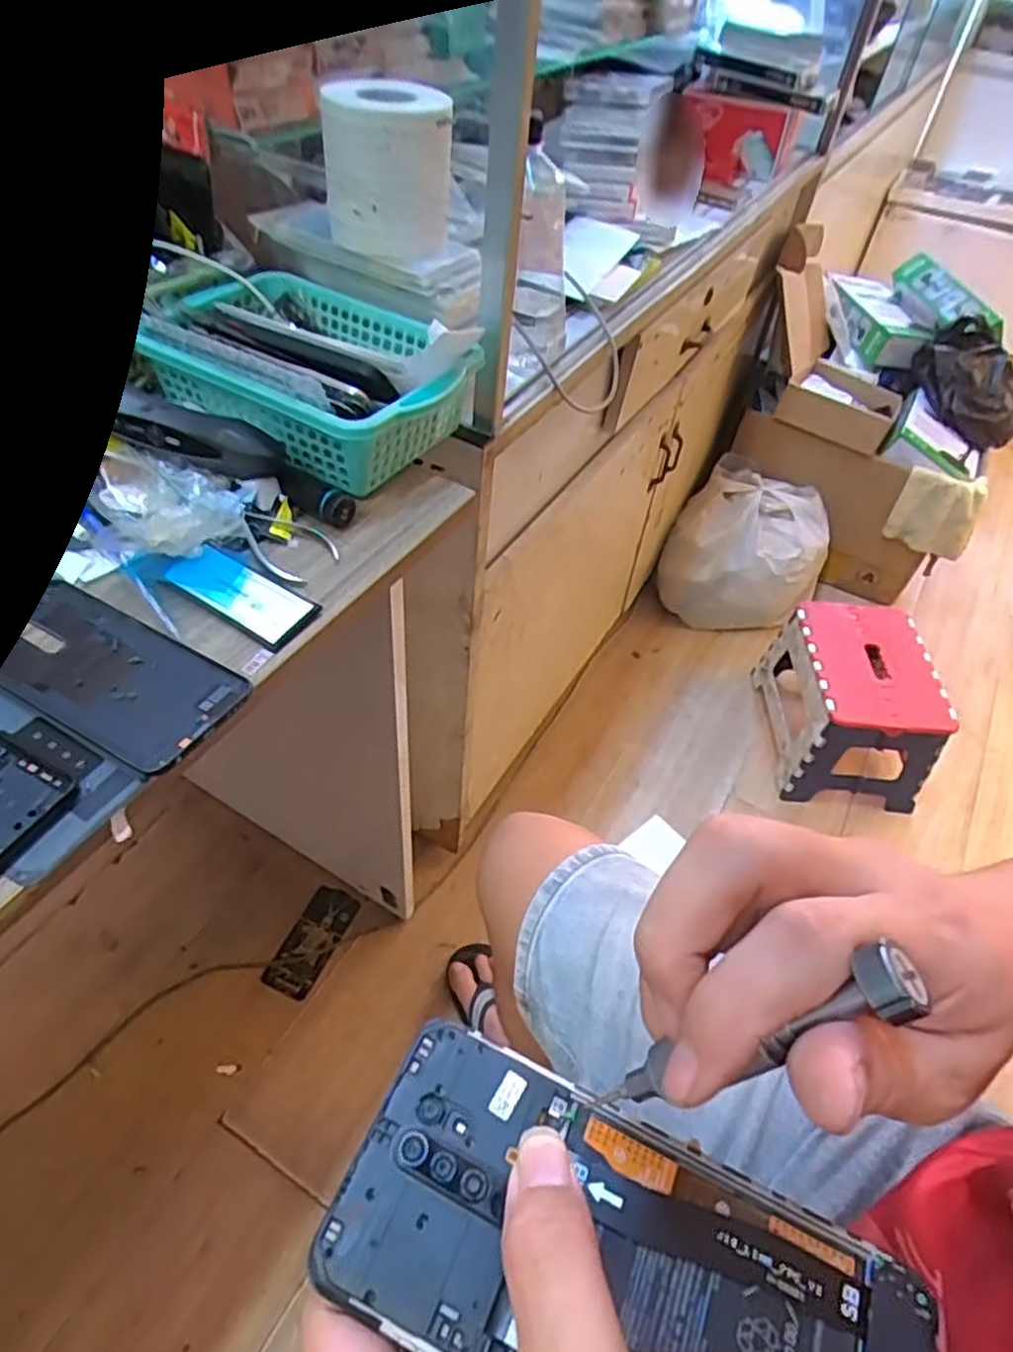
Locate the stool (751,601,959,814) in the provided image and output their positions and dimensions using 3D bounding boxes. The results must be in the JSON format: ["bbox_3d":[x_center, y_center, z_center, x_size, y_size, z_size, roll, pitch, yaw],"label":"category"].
[{"bbox_3d":[0.590,0.049,1.315,0.223,0.224,0.282,4,49,-3],"label":"stool"}]

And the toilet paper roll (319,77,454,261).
[{"bbox_3d":[-0.092,-0.396,0.593,0.097,0.098,0.093,-3,49,-8],"label":"toilet paper roll"}]

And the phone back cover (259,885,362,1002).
[{"bbox_3d":[-0.278,0.378,1.085,0.070,0.012,0.162,21,50,12],"label":"phone back cover"}]

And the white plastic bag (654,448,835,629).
[{"bbox_3d":[0.488,-0.248,1.541,0.291,0.223,0.275,32,53,20],"label":"white plastic bag"}]

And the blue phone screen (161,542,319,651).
[{"bbox_3d":[-0.163,-0.052,0.467,0.092,0.009,0.041,31,58,14],"label":"blue phone screen"}]

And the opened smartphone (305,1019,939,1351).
[{"bbox_3d":[0.033,0.160,0.202,0.156,0.004,0.071,22,50,10],"label":"opened smartphone"}]

